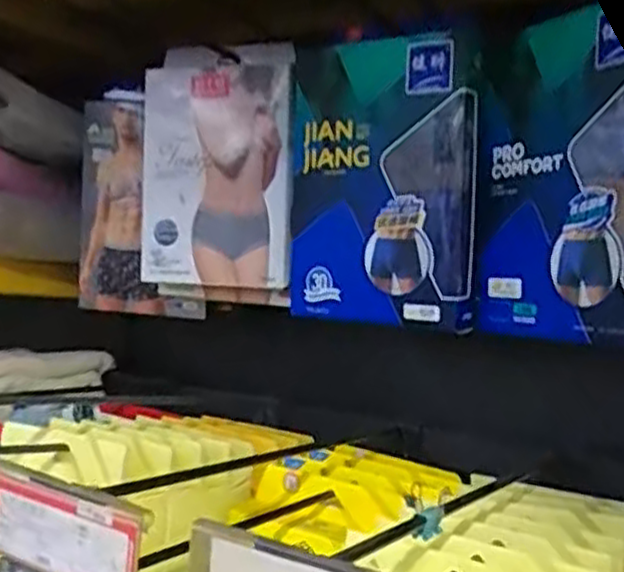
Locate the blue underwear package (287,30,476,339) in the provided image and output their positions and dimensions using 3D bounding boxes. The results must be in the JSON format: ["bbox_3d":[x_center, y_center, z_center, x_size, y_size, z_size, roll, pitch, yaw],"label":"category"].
[{"bbox_3d":[0.040,-0.066,0.510,0.131,0.183,0.020,5,8,32],"label":"blue underwear package"}]

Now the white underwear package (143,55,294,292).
[{"bbox_3d":[-0.073,-0.081,0.582,0.127,0.166,0.016,2,6,21],"label":"white underwear package"}]

